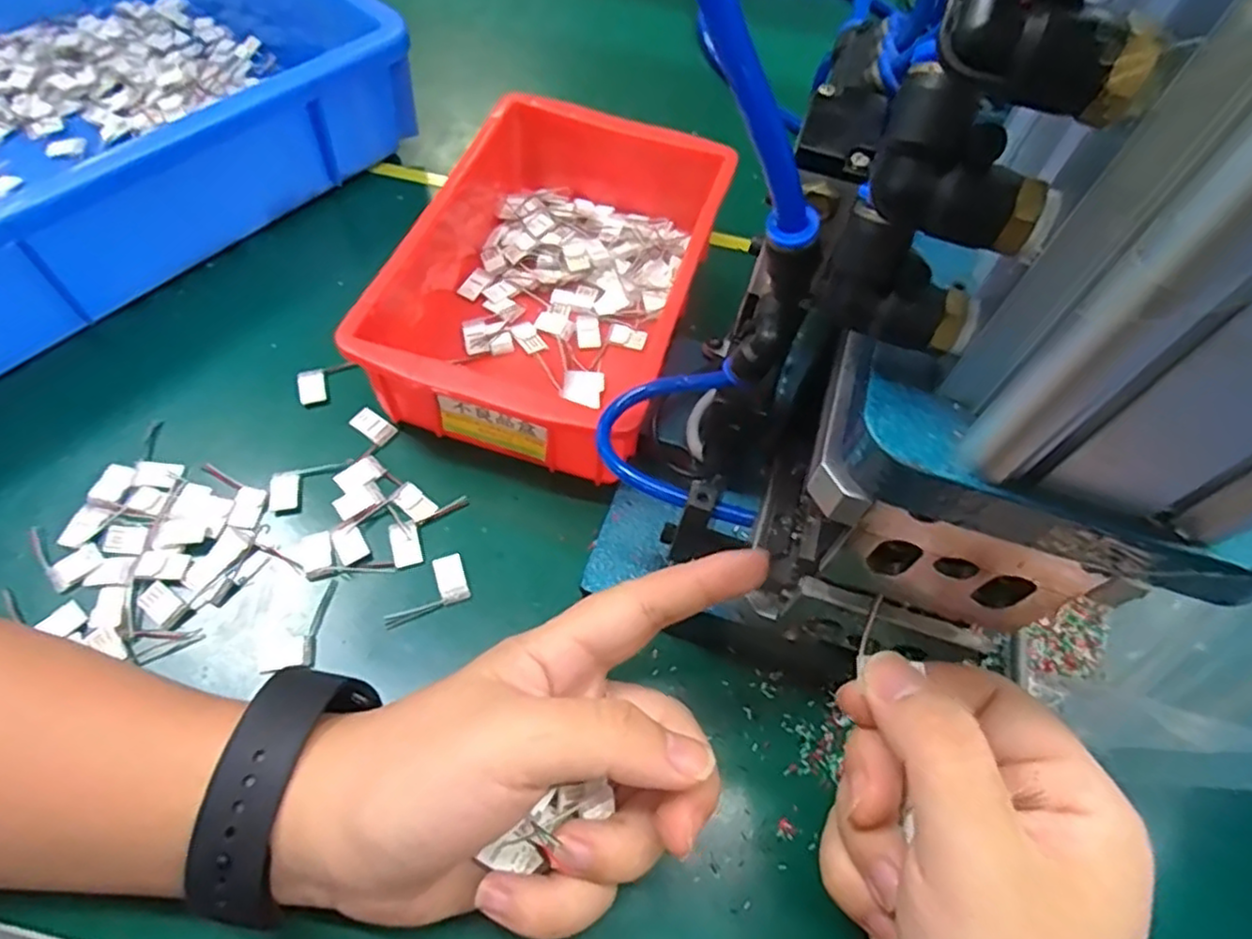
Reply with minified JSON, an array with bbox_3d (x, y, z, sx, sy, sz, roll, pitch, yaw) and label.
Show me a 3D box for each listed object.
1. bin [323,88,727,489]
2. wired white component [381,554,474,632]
[{"bbox_3d":[-0.035,-0.101,0.350,0.131,0.057,0.206,17,61,5],"label":"bin"},{"bbox_3d":[-0.086,0.051,0.291,0.037,0.004,0.022,-19,64,-14],"label":"wired white component"}]

